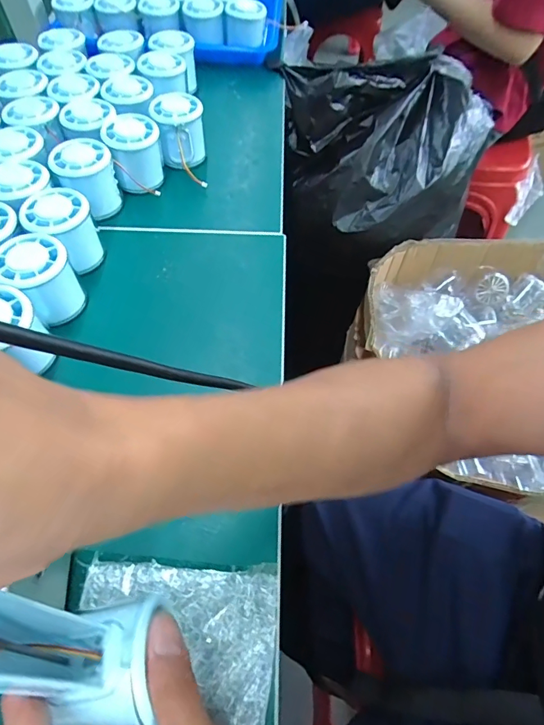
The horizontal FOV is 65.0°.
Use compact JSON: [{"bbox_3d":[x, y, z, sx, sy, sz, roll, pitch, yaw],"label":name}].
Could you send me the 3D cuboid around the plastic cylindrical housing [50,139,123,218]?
[{"bbox_3d":[-0.184,-0.183,0.430,0.053,0.057,0.048,-20,61,-13],"label":"plastic cylindrical housing"}]

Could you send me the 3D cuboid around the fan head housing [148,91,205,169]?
[{"bbox_3d":[-0.101,-0.255,0.472,0.051,0.056,0.052,-11,59,-8],"label":"fan head housing"}]

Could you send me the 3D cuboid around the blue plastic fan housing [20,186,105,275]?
[{"bbox_3d":[-0.187,-0.117,0.393,0.053,0.060,0.059,-29,63,-17],"label":"blue plastic fan housing"}]

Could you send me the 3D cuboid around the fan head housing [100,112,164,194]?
[{"bbox_3d":[-0.143,-0.220,0.451,0.055,0.056,0.057,-16,60,-10],"label":"fan head housing"}]

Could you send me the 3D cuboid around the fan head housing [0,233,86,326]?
[{"bbox_3d":[-0.195,-0.069,0.363,0.052,0.057,0.053,0,59,-1],"label":"fan head housing"}]

